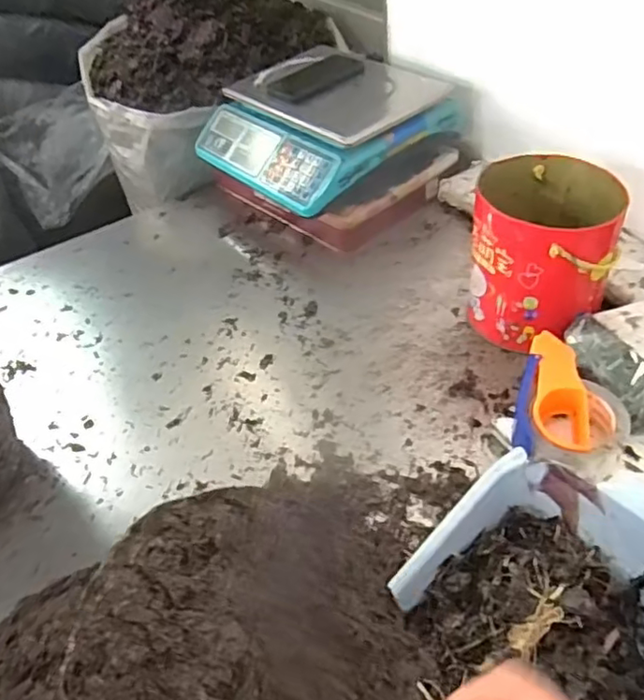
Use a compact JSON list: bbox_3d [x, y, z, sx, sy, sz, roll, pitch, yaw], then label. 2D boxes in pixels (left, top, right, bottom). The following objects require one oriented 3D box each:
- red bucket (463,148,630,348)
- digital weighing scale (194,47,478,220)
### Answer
[{"bbox_3d":[0.270,-0.119,0.761,0.155,0.170,0.169,8,46,16],"label":"red bucket"},{"bbox_3d":[-0.006,-0.388,1.033,0.337,0.103,0.341,-36,51,-26],"label":"digital weighing scale"}]

